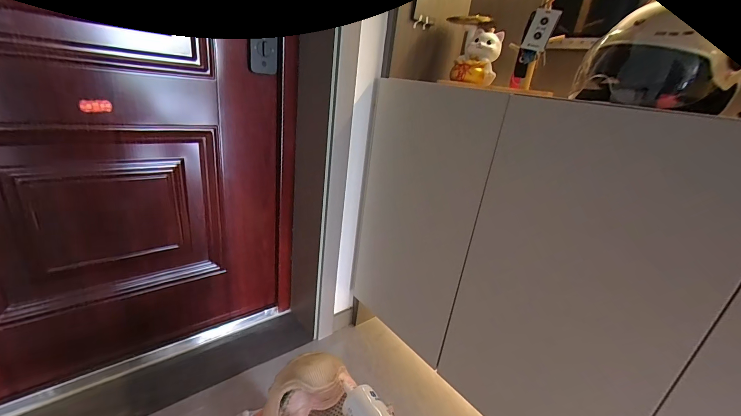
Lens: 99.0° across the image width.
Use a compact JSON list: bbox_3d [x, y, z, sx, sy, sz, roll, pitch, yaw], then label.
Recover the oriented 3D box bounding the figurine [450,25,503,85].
[{"bbox_3d":[0.302,-0.431,0.894,0.119,0.146,0.108,13,23,17],"label":"figurine"}]

